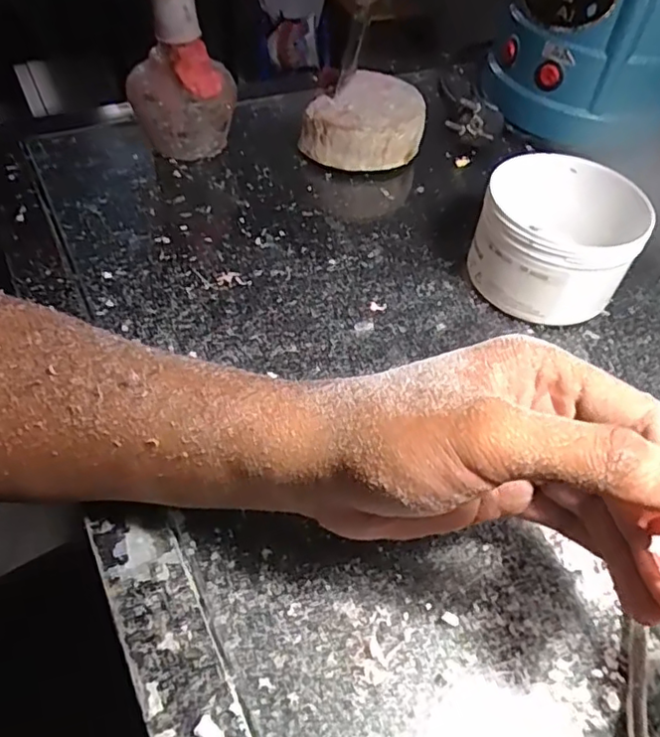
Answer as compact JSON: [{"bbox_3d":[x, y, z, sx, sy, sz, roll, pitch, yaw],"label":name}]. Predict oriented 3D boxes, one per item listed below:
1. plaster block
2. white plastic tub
[{"bbox_3d":[0.030,-0.184,0.456,0.077,0.043,0.091,35,55,22],"label":"plaster block"},{"bbox_3d":[0.137,-0.077,0.365,0.098,0.063,0.107,3,50,-3],"label":"white plastic tub"}]

